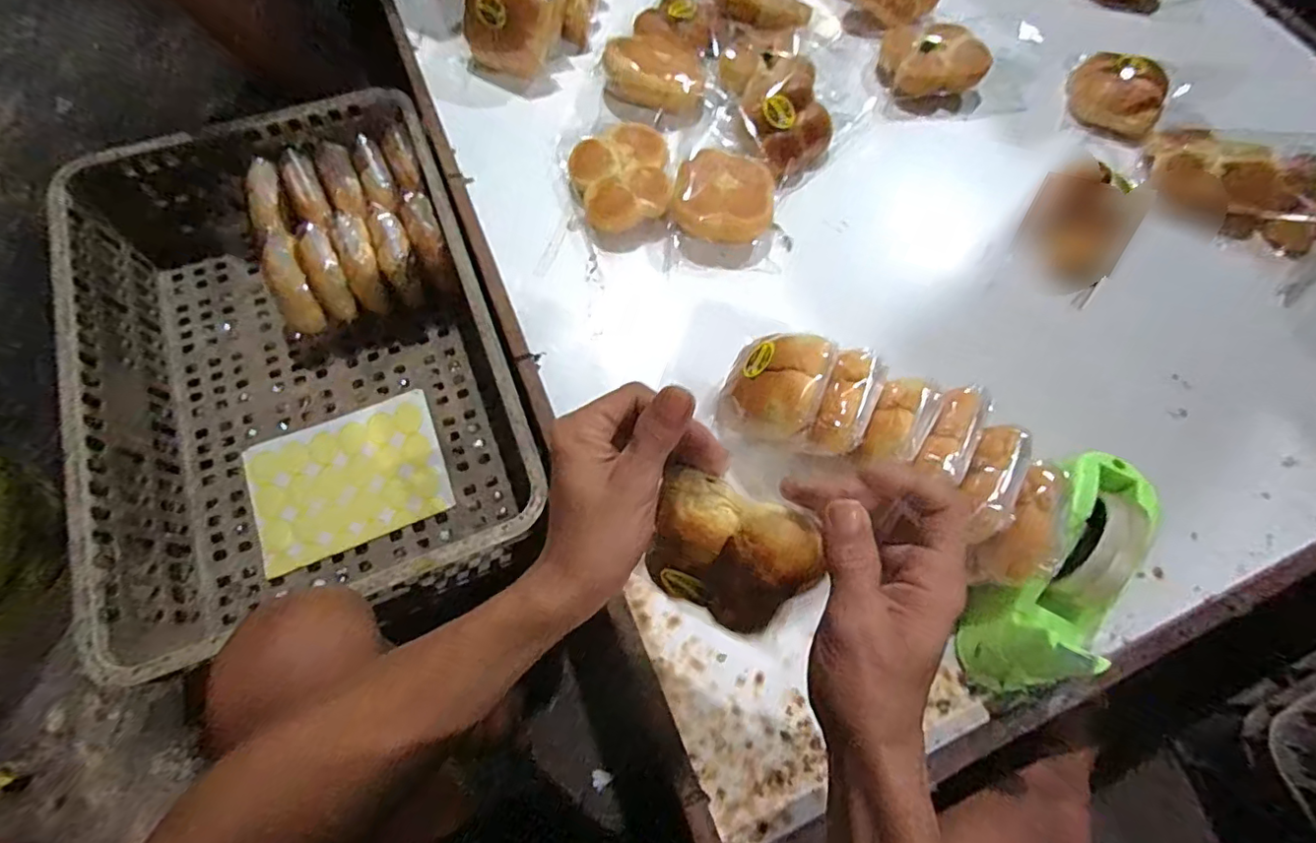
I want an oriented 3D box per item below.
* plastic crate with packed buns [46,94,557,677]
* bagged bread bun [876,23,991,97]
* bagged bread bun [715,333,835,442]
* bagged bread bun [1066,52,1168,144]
[{"bbox_3d":[-0.415,-0.094,0.673,0.432,0.155,0.634,-20,71,-9],"label":"plastic crate with packed buns"},{"bbox_3d":[0.357,-0.460,0.730,0.134,0.051,0.088,4,69,-1],"label":"bagged bread bun"},{"bbox_3d":[0.102,-0.031,0.501,0.079,0.061,0.097,22,70,6],"label":"bagged bread bun"},{"bbox_3d":[0.598,-0.423,0.734,0.113,0.047,0.107,1,69,-2],"label":"bagged bread bun"}]

